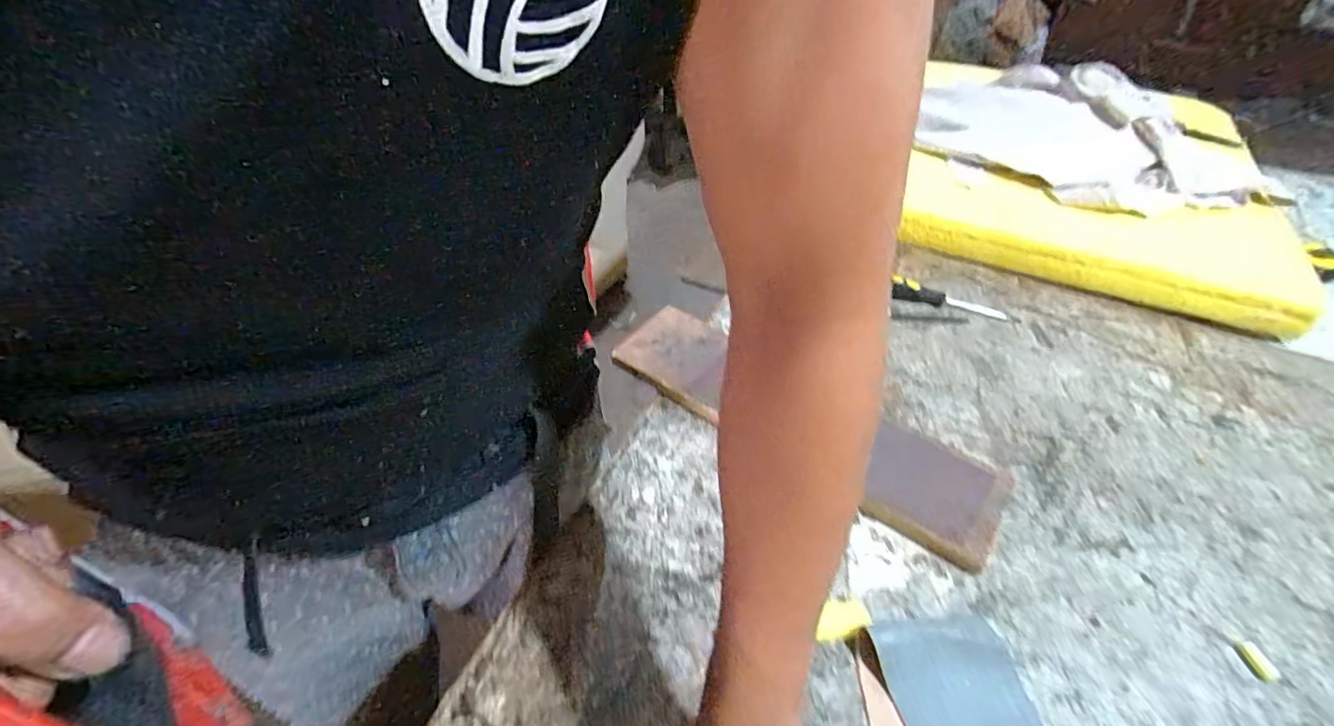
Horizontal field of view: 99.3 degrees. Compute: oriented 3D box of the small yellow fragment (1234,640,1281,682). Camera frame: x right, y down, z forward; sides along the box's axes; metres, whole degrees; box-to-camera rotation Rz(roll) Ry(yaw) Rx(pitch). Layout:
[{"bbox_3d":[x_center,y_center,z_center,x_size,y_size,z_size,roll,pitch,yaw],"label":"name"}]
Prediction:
[{"bbox_3d":[0.465,0.236,0.448,0.017,0.008,0.029,1,46,-1],"label":"small yellow fragment"}]

